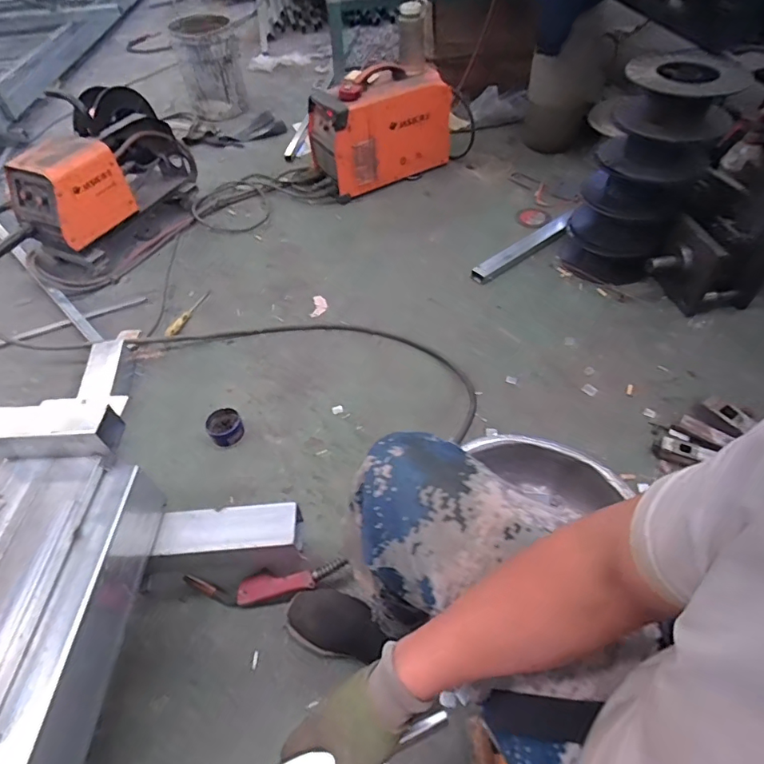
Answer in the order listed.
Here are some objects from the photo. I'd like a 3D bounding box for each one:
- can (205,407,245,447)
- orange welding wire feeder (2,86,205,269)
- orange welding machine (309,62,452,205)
[{"bbox_3d":[-0.359,0.102,1.131,0.077,0.044,0.083,0,51,0],"label":"can"},{"bbox_3d":[-0.816,-0.608,1.467,0.214,0.354,0.519,27,56,21],"label":"orange welding wire feeder"},{"bbox_3d":[0.017,-0.875,1.736,0.508,0.347,0.214,-19,53,-15],"label":"orange welding machine"}]

